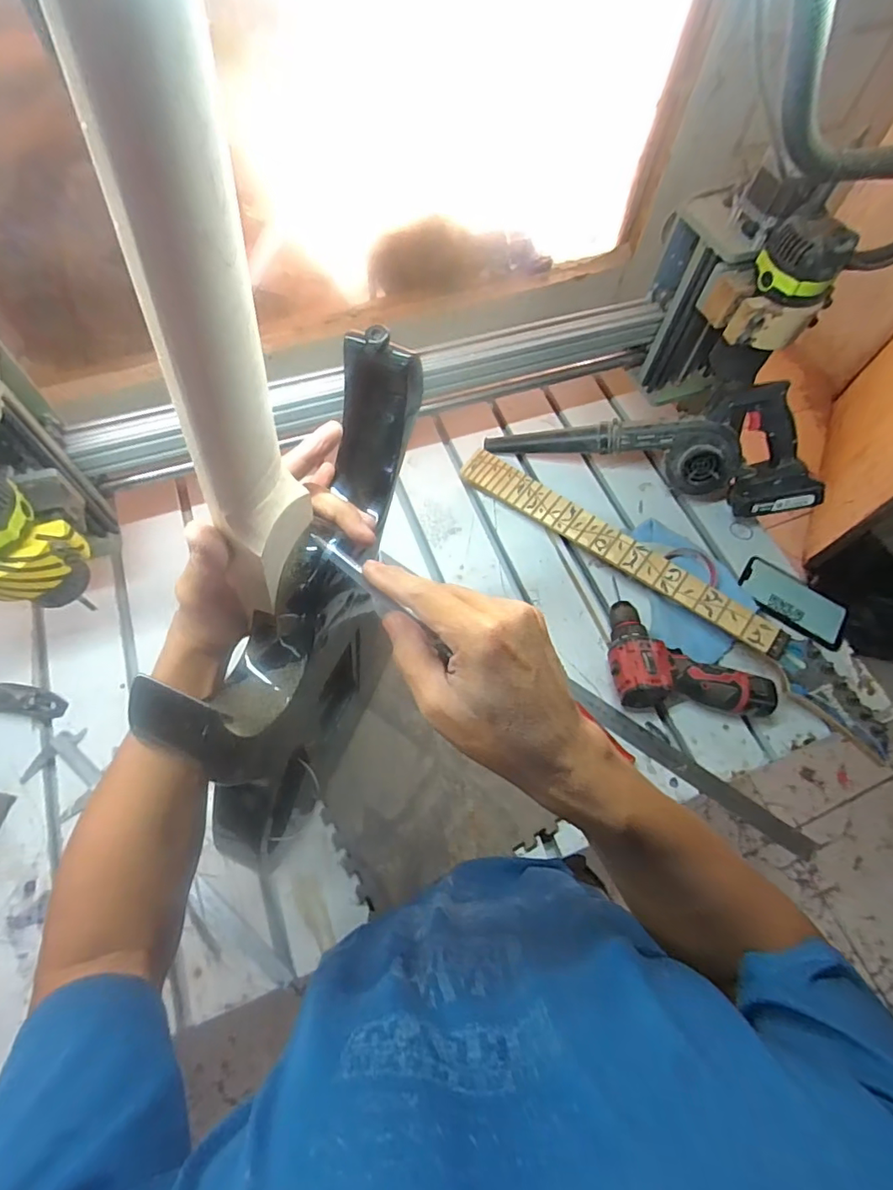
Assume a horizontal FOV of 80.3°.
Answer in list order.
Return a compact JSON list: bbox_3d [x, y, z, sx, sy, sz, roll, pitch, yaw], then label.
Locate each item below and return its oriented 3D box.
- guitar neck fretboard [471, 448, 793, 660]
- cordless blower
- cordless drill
[{"bbox_3d":[0.237,-0.071,0.751,0.499,0.011,0.051,34,77,16],"label":"guitar neck fretboard"},{"bbox_3d":[0.310,-0.234,0.783,0.472,0.163,0.106,19,65,5],"label":"cordless blower"},{"bbox_3d":[0.315,0.073,0.694,0.200,0.062,0.161,7,65,0],"label":"cordless drill"}]

